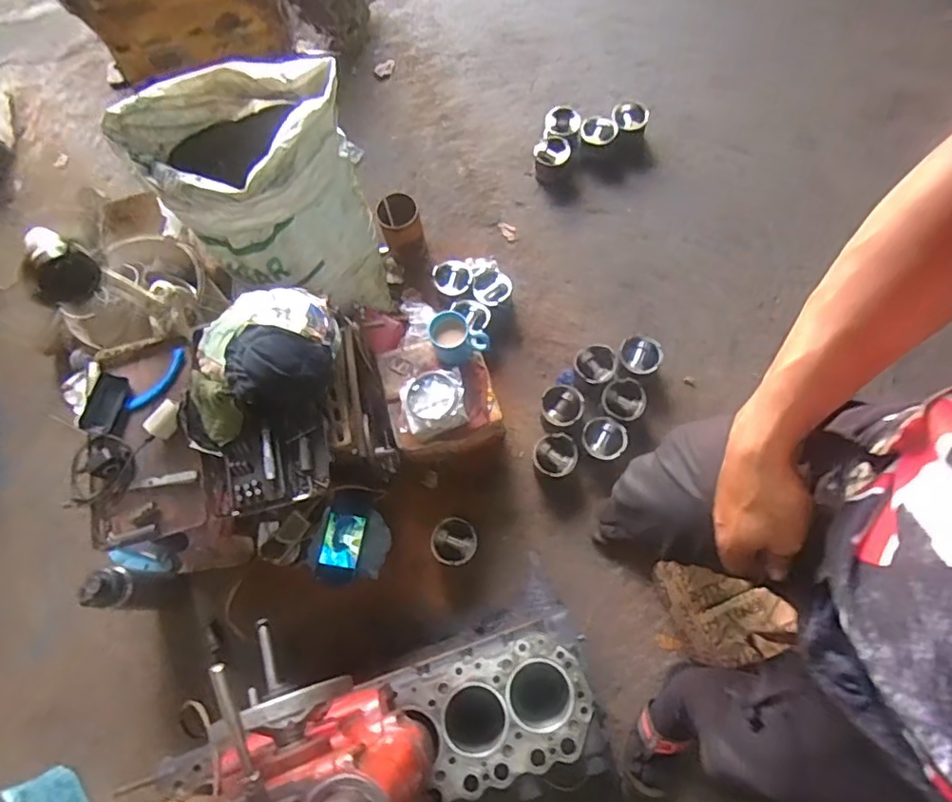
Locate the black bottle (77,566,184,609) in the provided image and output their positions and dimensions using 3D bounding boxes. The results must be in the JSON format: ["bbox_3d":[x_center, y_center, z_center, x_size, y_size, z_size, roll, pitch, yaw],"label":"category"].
[{"bbox_3d":[-0.666,0.370,1.158,0.077,0.256,0.074,0,71,3],"label":"black bottle"}]

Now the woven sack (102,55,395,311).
[{"bbox_3d":[-0.447,-0.444,1.270,0.394,0.472,0.354,-10,71,0],"label":"woven sack"}]

